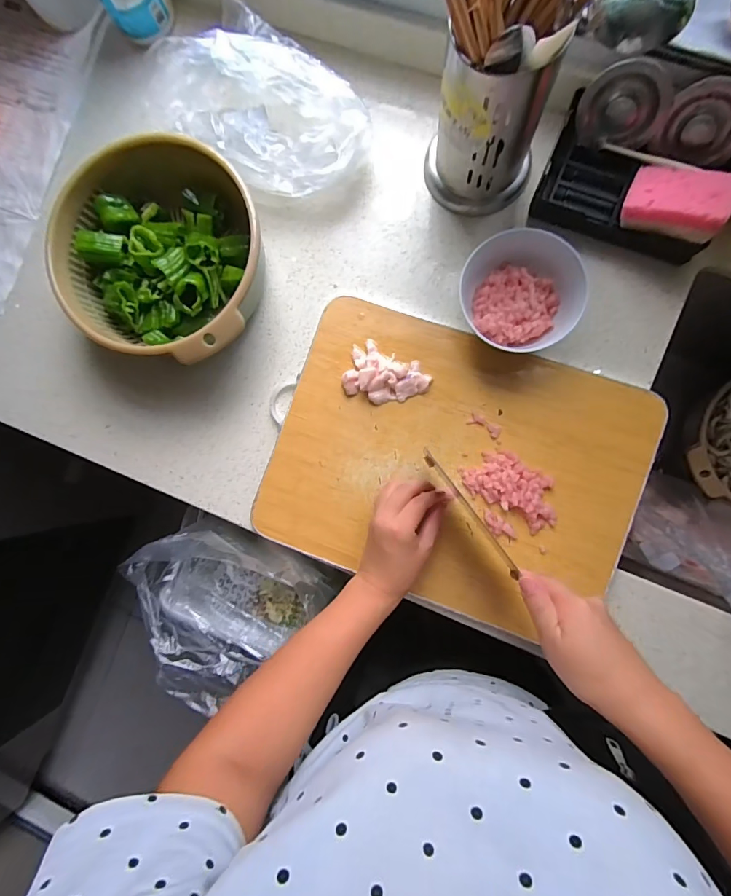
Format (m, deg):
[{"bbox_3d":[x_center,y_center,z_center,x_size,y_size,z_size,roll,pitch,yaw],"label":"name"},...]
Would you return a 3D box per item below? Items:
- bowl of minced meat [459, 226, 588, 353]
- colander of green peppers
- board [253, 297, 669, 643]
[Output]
[{"bbox_3d":[0.161,-0.161,0.446,0.118,0.051,0.112,-1,89,7],"label":"bowl of minced meat"},{"bbox_3d":[-0.221,-0.211,0.484,0.223,0.092,0.221,0,89,7],"label":"colander of green peppers"},{"bbox_3d":[0.096,0.017,0.474,0.388,0.030,0.299,20,91,7],"label":"board"}]

